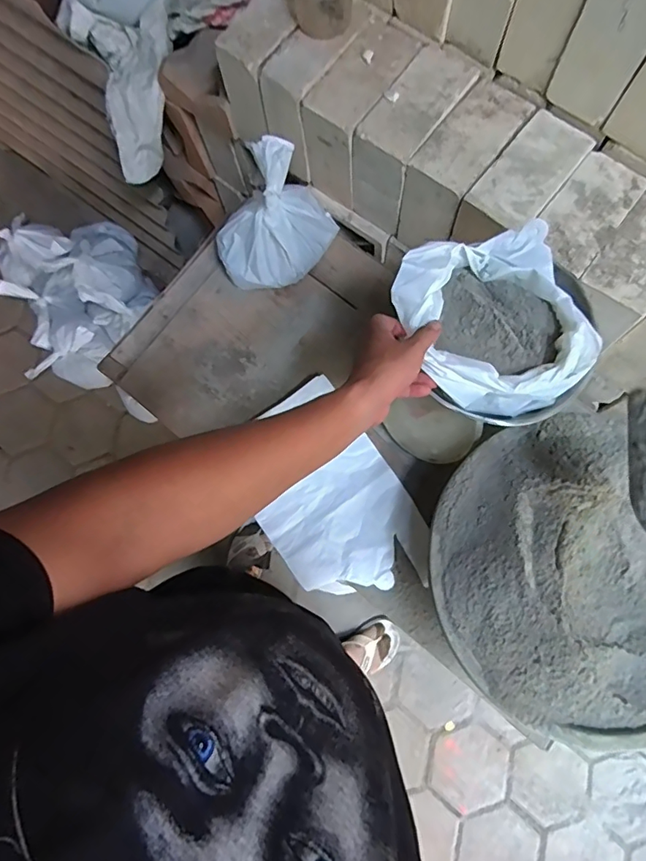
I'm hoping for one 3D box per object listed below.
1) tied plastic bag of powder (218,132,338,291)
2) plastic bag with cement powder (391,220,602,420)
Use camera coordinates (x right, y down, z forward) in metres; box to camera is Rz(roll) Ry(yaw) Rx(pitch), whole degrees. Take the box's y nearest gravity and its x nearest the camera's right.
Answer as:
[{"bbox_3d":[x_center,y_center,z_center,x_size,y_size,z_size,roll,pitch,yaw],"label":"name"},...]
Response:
[{"bbox_3d":[-0.091,-0.382,0.859,0.218,0.231,0.160,-43,79,-9],"label":"tied plastic bag of powder"},{"bbox_3d":[0.206,-0.133,0.617,0.216,0.090,0.220,-17,76,-3],"label":"plastic bag with cement powder"}]

